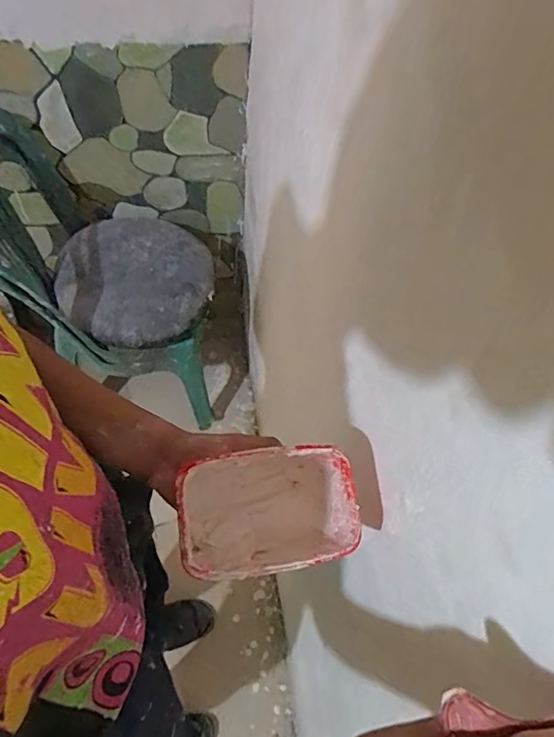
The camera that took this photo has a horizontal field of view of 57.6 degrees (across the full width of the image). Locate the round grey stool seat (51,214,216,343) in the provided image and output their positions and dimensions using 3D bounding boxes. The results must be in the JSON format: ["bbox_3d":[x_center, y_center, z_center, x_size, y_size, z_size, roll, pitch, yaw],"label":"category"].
[{"bbox_3d":[-0.342,-0.237,1.232,0.362,0.062,0.367,2,60,-2],"label":"round grey stool seat"}]

